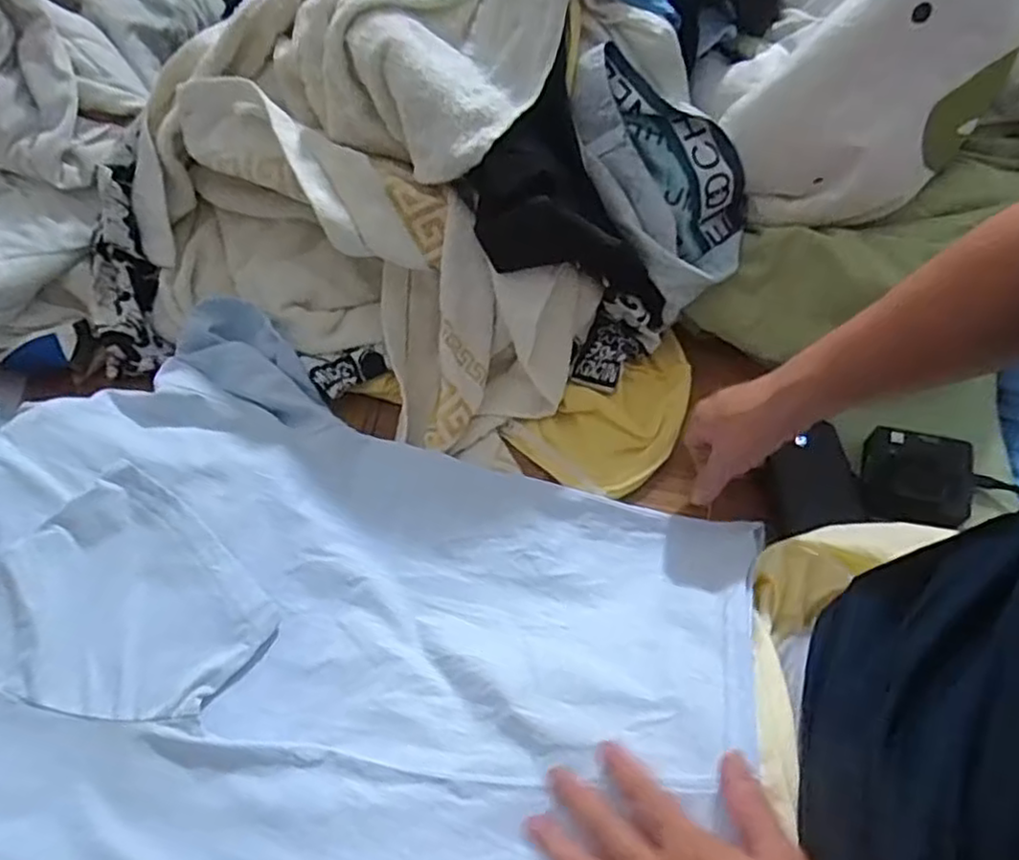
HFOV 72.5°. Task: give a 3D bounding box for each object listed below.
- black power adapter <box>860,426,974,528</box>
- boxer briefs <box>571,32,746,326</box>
[{"bbox_3d":[0.342,0.038,0.583,0.081,0.021,0.079,16,64,9],"label":"black power adapter"},{"bbox_3d":[0.121,-0.216,0.590,0.114,0.070,0.211,-36,99,3],"label":"boxer briefs"}]

